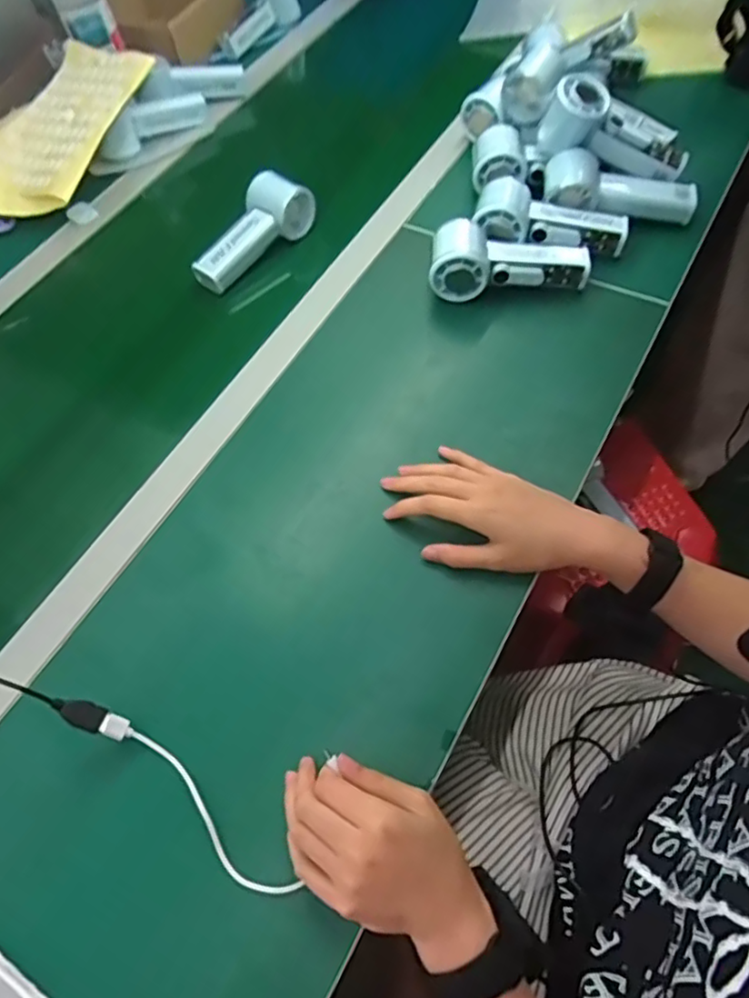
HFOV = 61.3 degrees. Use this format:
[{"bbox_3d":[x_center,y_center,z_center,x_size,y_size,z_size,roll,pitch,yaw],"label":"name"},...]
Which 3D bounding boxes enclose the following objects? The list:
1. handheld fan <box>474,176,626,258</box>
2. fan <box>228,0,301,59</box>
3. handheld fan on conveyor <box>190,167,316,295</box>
[{"bbox_3d":[0.178,-0.280,0.639,0.148,0.047,0.062,11,60,-6],"label":"handheld fan"},{"bbox_3d":[-0.174,-0.736,0.964,0.064,0.070,0.140,23,65,19],"label":"fan"},{"bbox_3d":[-0.133,-0.291,0.686,0.067,0.047,0.140,28,65,19],"label":"handheld fan on conveyor"}]

